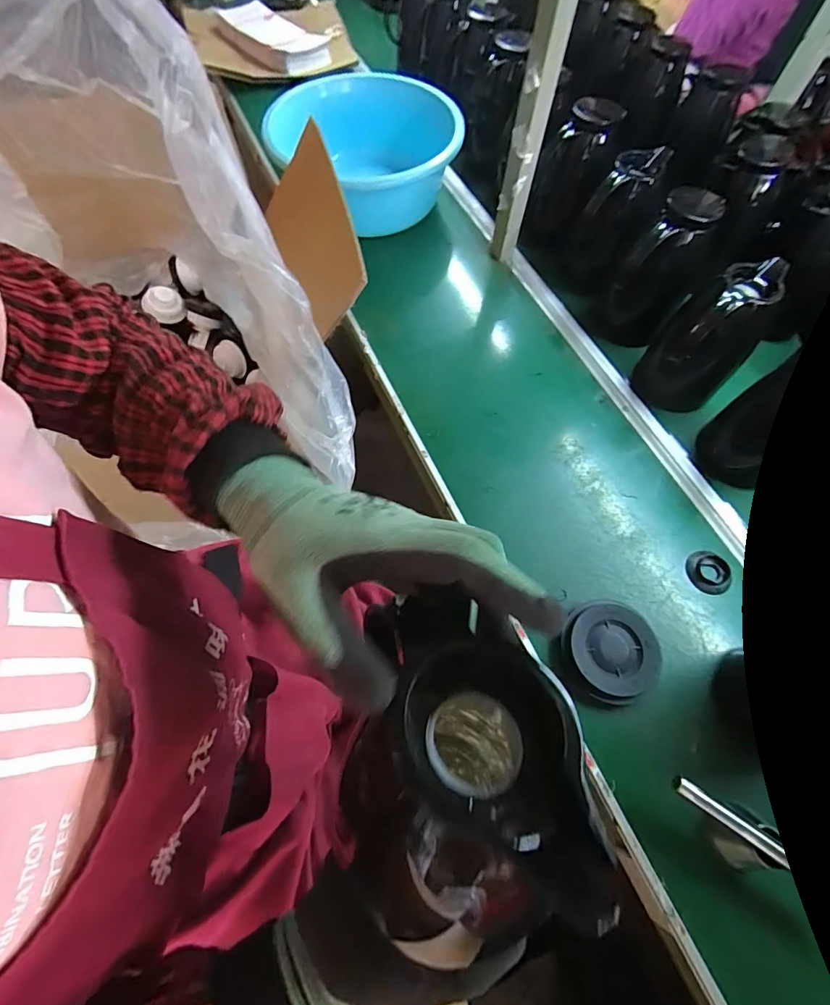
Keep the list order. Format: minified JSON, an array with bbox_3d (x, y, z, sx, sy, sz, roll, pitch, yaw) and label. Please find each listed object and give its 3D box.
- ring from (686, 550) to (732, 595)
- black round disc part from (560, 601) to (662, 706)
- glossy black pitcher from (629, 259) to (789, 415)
[{"bbox_3d":[0.405,0.095,0.614,0.054,0.010,0.060,17,66,7],"label":"ring"},{"bbox_3d":[0.243,0.185,0.557,0.114,0.028,0.117,0,65,-1],"label":"black round disc part"},{"bbox_3d":[0.433,-0.235,0.672,0.116,0.212,0.111,0,65,-1],"label":"glossy black pitcher"}]

